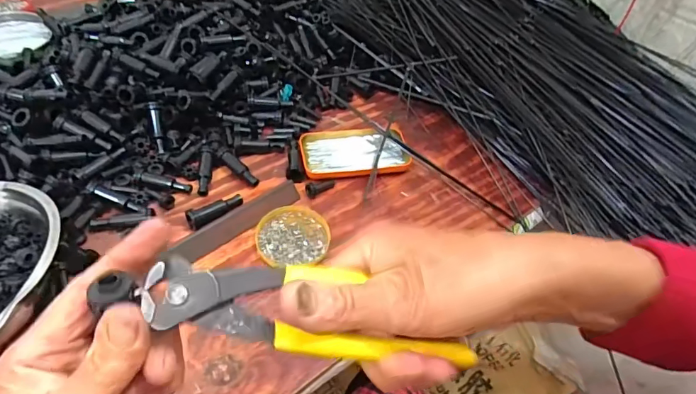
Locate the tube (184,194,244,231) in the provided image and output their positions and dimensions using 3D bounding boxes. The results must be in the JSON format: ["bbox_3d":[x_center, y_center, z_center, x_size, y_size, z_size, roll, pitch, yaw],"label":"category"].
[{"bbox_3d":[-0.154,0.014,0.520,0.067,0.017,0.020,-30,58,-29],"label":"tube"}]

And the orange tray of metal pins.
[{"bbox_3d":[0.008,-0.066,0.612,0.143,0.018,0.086,-7,49,-13],"label":"orange tray of metal pins"}]

